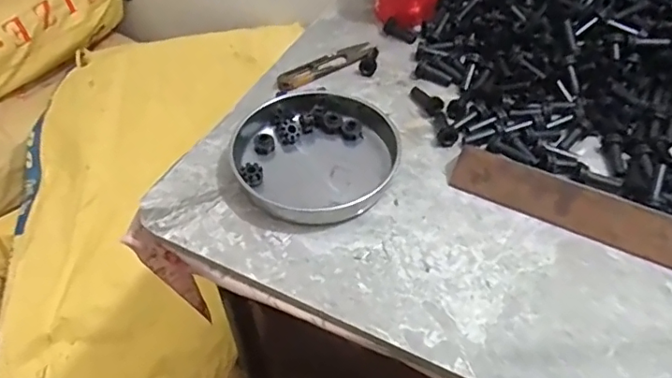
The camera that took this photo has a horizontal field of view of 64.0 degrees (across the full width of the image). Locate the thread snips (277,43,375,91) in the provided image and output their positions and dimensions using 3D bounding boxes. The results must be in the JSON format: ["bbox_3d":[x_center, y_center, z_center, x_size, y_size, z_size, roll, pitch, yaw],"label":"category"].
[{"bbox_3d":[-0.011,-0.130,0.560,0.113,0.011,0.028,-29,55,-23],"label":"thread snips"}]

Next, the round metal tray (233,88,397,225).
[{"bbox_3d":[-0.017,-0.037,0.468,0.141,0.021,0.145,0,49,0],"label":"round metal tray"}]

